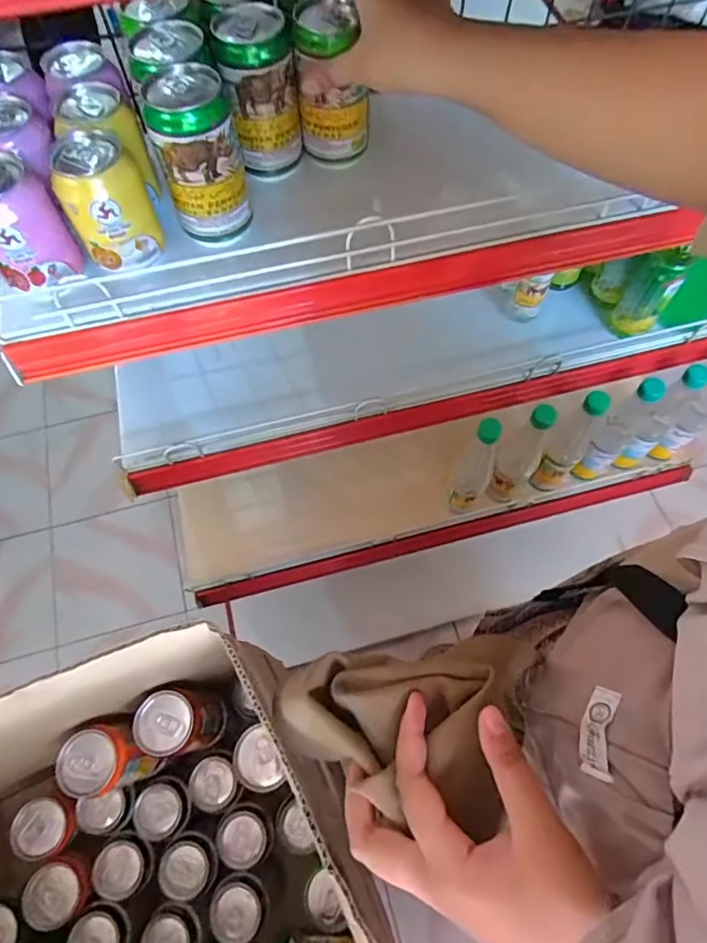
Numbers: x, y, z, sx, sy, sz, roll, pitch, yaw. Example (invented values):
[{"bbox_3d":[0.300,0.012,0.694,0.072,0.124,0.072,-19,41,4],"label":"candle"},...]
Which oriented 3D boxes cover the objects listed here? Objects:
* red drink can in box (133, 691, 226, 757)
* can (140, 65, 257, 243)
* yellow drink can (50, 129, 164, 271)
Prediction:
[{"bbox_3d":[-0.179,0.277,0.582,0.078,0.120,0.064,5,66,3],"label":"red drink can in box"},{"bbox_3d":[-0.123,-0.251,0.430,0.065,0.107,0.065,-12,66,-5],"label":"can"},{"bbox_3d":[-0.194,-0.212,0.422,0.059,0.081,0.055,0,66,0],"label":"yellow drink can"}]

